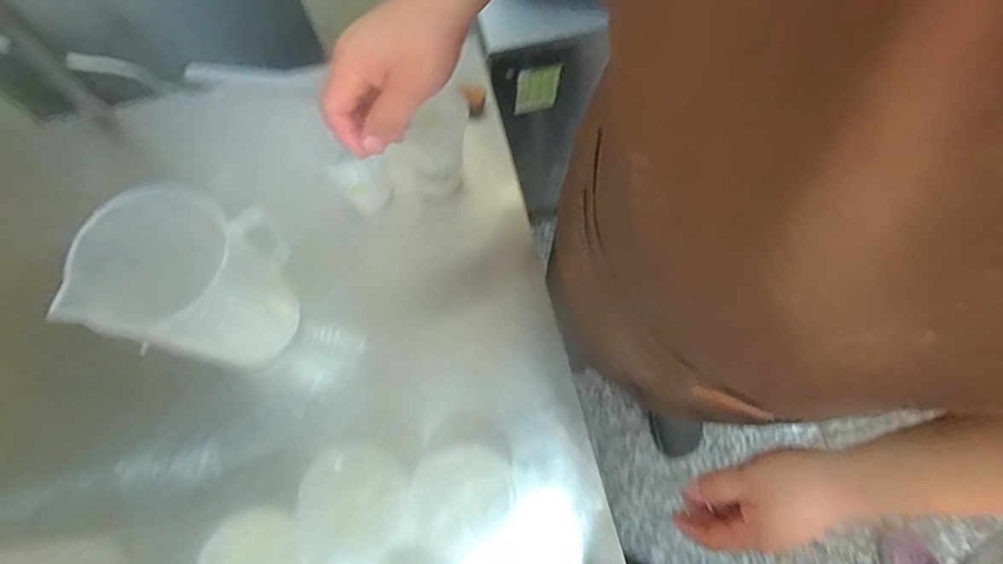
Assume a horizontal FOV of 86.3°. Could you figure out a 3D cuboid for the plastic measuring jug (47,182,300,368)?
[{"bbox_3d":[-0.294,0.002,0.540,0.119,0.190,0.144,13,72,6],"label":"plastic measuring jug"}]

